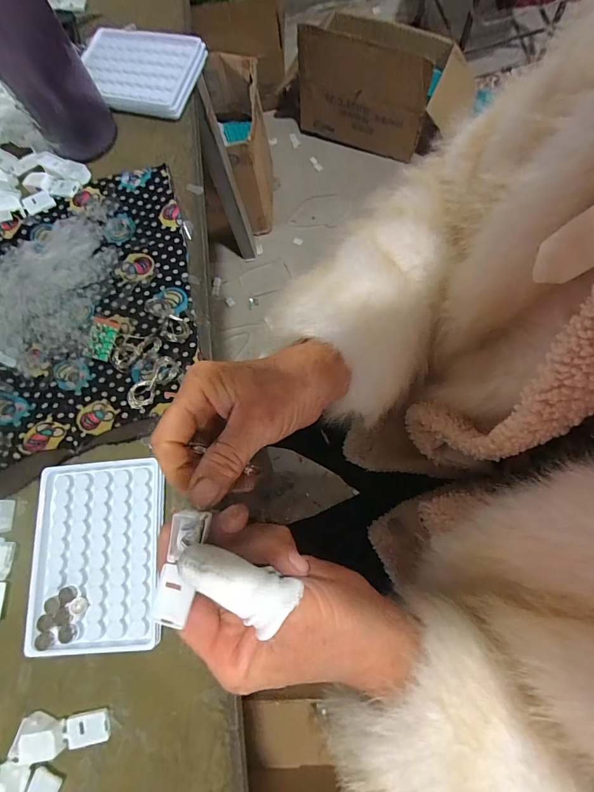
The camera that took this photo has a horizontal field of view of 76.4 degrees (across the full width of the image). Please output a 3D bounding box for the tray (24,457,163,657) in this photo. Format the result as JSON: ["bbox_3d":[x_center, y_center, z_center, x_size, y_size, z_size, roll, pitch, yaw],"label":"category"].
[{"bbox_3d":[-0.149,0.116,0.283,0.095,0.014,0.129,-5,75,4],"label":"tray"}]

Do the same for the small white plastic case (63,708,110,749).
[{"bbox_3d":[-0.144,0.228,0.259,0.028,0.007,0.018,-10,75,2],"label":"small white plastic case"}]

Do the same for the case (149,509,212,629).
[{"bbox_3d":[-0.060,0.088,0.196,0.020,0.009,0.057,13,85,5],"label":"case"}]

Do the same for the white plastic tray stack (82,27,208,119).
[{"bbox_3d":[-0.173,-0.355,0.412,0.133,0.018,0.100,11,76,8],"label":"white plastic tray stack"}]

